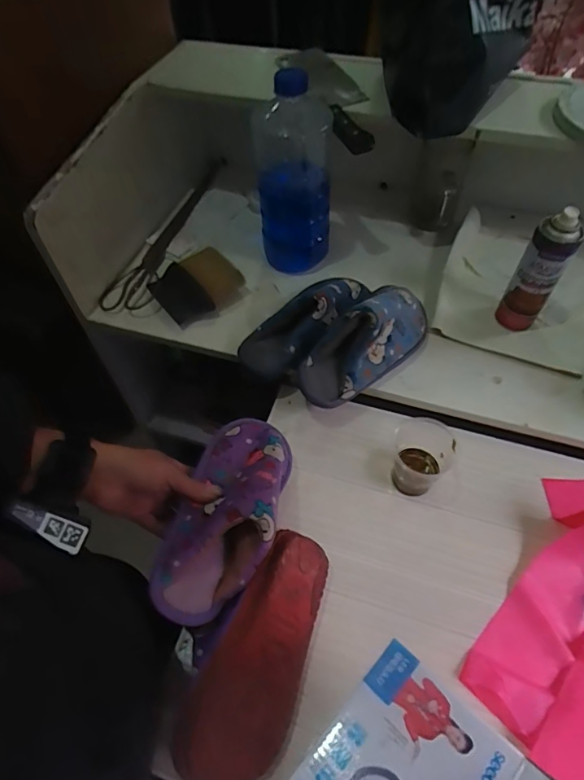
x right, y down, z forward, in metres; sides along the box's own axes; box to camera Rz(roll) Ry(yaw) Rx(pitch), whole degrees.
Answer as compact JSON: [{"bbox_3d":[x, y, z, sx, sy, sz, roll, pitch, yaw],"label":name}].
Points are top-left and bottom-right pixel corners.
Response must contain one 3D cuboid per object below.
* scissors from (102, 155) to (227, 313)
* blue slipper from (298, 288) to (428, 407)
[{"bbox_3d":[-0.206,-0.276,0.776,0.078,0.015,0.384,12,57,10],"label":"scissors"},{"bbox_3d":[0.095,-0.062,0.569,0.186,0.101,0.069,-37,62,-21],"label":"blue slipper"}]

